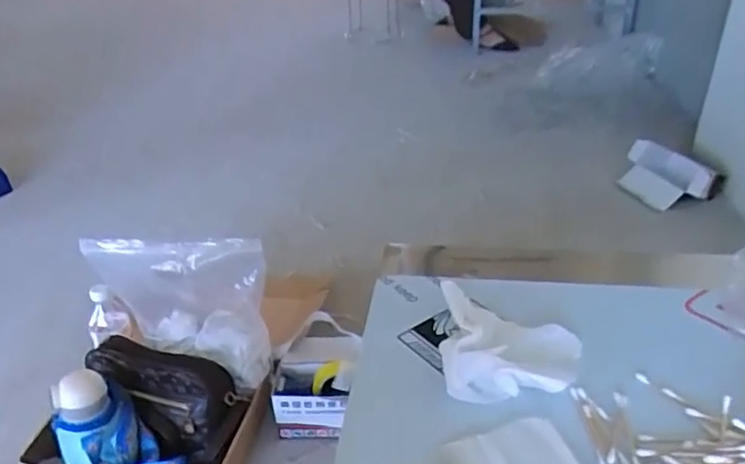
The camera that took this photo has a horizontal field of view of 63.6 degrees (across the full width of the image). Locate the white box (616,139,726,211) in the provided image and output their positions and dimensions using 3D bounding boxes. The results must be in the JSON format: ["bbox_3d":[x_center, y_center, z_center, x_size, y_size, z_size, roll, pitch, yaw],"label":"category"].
[{"bbox_3d":[0.832,-0.147,1.707,0.076,0.161,0.275,16,17,-30],"label":"white box"}]

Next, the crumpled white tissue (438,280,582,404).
[{"bbox_3d":[0.117,0.087,0.512,0.114,0.030,0.135,0,32,10],"label":"crumpled white tissue"}]

